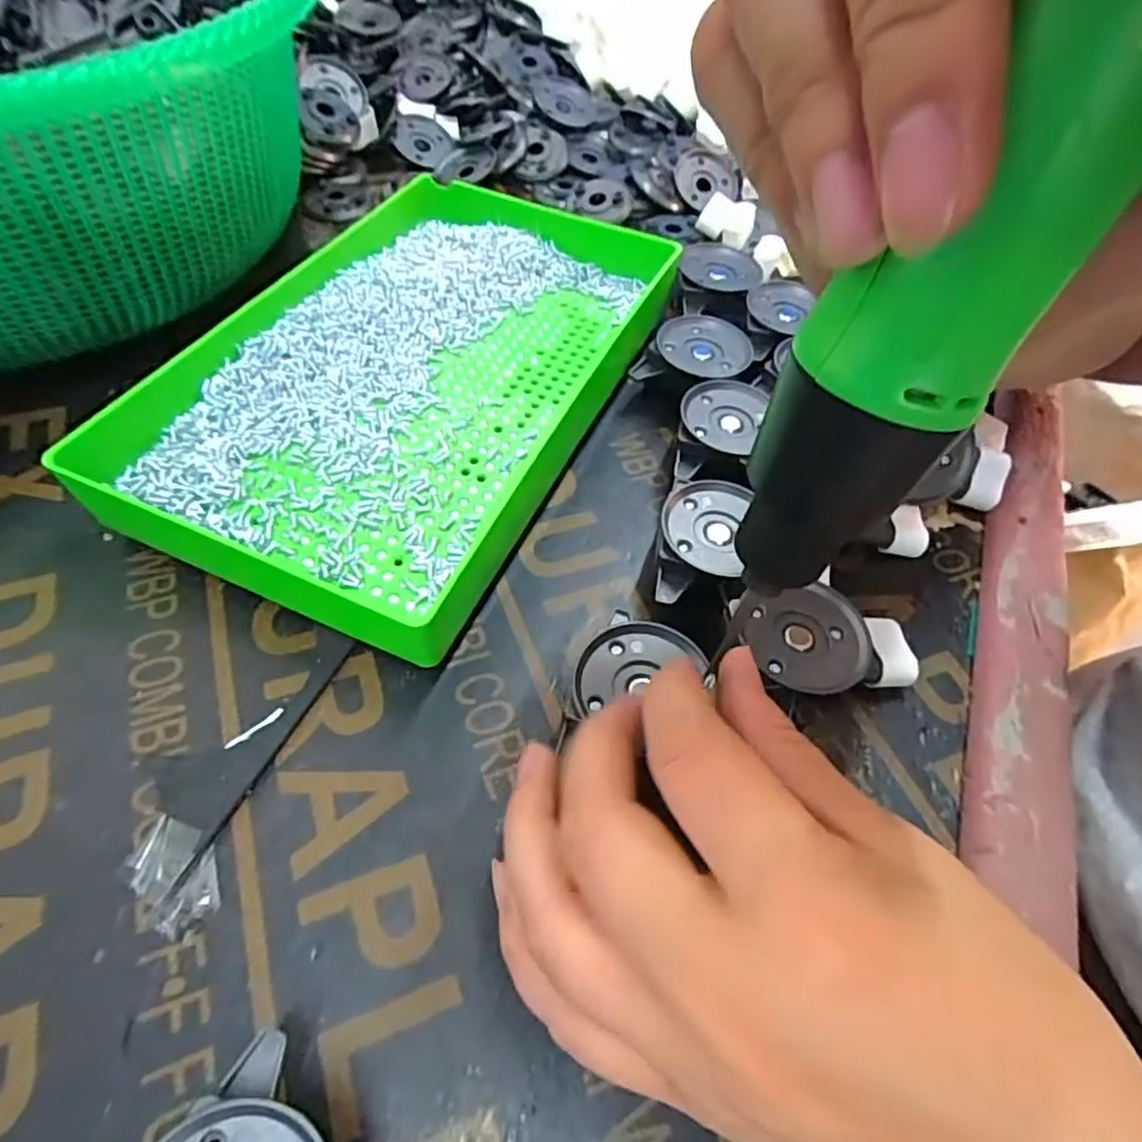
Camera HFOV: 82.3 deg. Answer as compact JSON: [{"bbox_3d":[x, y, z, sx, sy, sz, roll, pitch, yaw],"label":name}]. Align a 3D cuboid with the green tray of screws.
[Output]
[{"bbox_3d":[-0.058,-0.097,0.290,0.151,0.032,0.260,23,58,11],"label":"green tray of screws"}]

